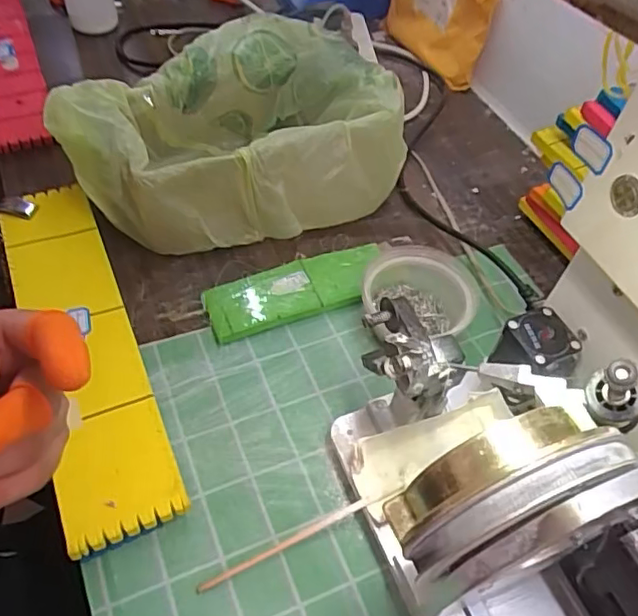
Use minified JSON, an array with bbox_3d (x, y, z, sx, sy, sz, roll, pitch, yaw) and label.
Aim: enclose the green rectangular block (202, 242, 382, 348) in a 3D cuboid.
[{"bbox_3d":[-0.019,-0.016,0.551,0.174,0.016,0.059,-16,55,-17],"label":"green rectangular block"}]

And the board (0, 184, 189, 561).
[{"bbox_3d":[-0.202,0.022,0.487,0.082,0.011,0.353,-19,55,-18],"label":"board"}]

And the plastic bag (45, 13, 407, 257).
[{"bbox_3d":[-0.091,-0.181,0.604,0.317,0.123,0.217,-11,54,-14],"label":"plastic bag"}]

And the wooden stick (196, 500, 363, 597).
[{"bbox_3d":[-0.025,0.165,0.403,0.124,0.008,0.007,-25,58,-7],"label":"wooden stick"}]

